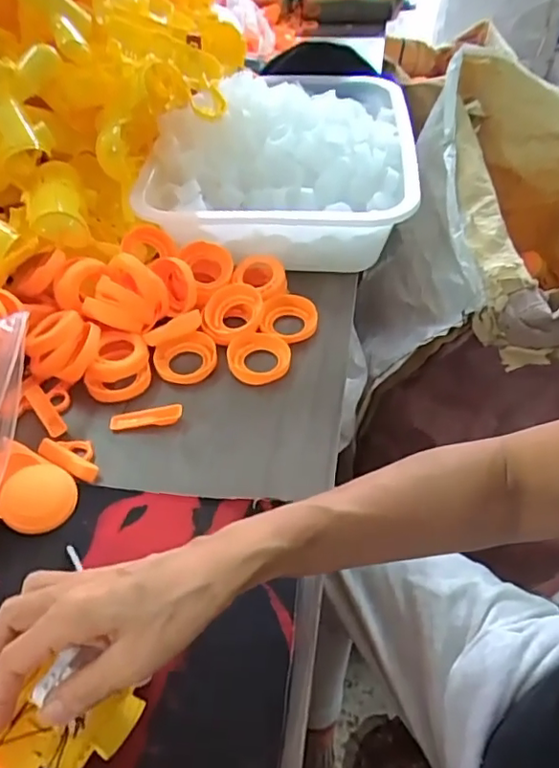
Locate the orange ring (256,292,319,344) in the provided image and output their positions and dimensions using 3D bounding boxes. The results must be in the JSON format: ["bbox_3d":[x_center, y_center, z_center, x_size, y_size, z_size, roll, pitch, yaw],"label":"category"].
[{"bbox_3d":[0.010,-0.068,0.573,0.055,0.015,0.055,6,47,8],"label":"orange ring"}]

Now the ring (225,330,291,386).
[{"bbox_3d":[-0.020,-0.027,0.542,0.059,0.011,0.057,-1,47,1],"label":"ring"}]

